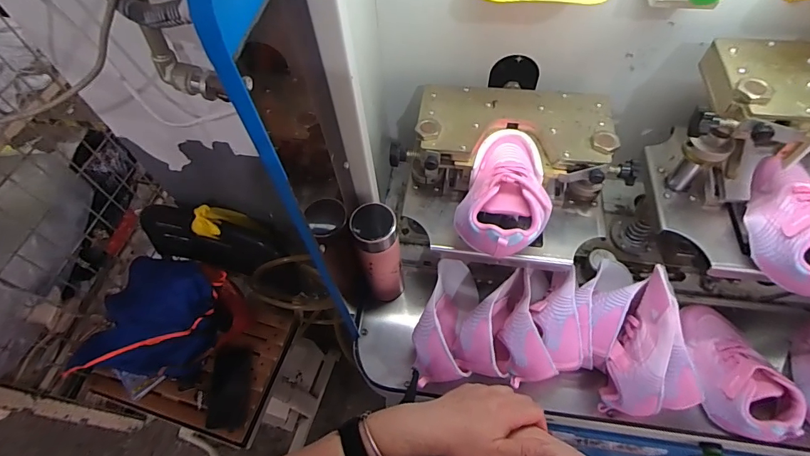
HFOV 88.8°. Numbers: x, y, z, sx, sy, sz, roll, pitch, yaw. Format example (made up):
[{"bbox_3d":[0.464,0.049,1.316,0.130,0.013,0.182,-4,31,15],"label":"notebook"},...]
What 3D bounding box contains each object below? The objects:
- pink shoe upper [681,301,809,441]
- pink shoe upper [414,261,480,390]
[{"bbox_3d":[0.489,0.212,0.628,0.109,0.078,0.197,-16,59,-6],"label":"pink shoe upper"},{"bbox_3d":[0.076,0.139,0.669,0.085,0.091,0.208,16,41,13],"label":"pink shoe upper"}]

